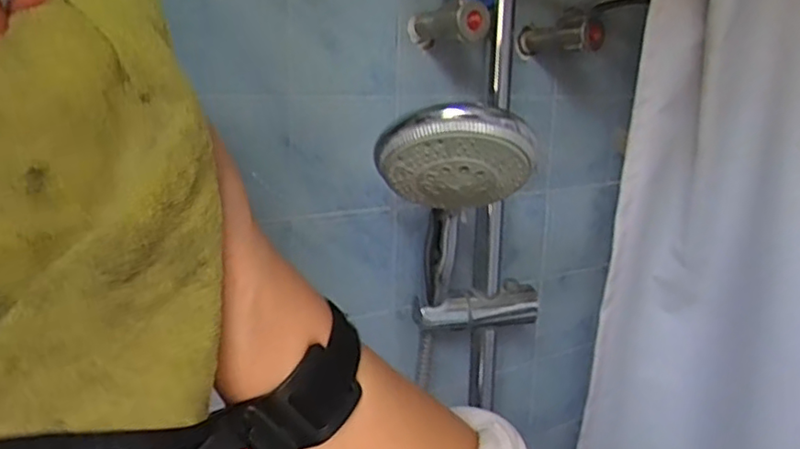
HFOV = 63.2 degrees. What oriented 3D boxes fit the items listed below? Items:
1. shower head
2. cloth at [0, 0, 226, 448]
[{"bbox_3d":[0.038,-0.049,0.459,0.098,0.039,0.096,4,-33,2],"label":"shower head"},{"bbox_3d":[-0.127,-0.016,0.243,0.092,0.178,0.086,-9,17,-39],"label":"cloth"}]

